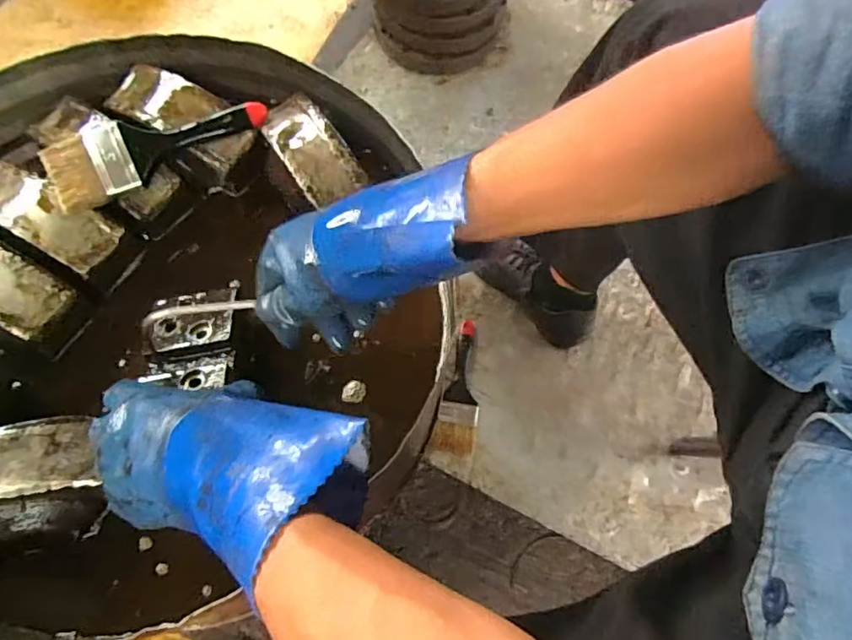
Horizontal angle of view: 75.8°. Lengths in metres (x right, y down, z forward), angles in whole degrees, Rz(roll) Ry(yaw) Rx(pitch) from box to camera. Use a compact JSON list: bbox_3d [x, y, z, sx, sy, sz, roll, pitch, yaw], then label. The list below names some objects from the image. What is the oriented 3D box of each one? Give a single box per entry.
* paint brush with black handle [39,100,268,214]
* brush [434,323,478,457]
[{"bbox_3d":[-0.255,-0.170,0.523,0.203,0.021,0.069,-24,70,-11],"label":"paint brush with black handle"},{"bbox_3d":[0.055,0.097,0.818,0.056,0.023,0.203,10,67,2],"label":"brush"}]

